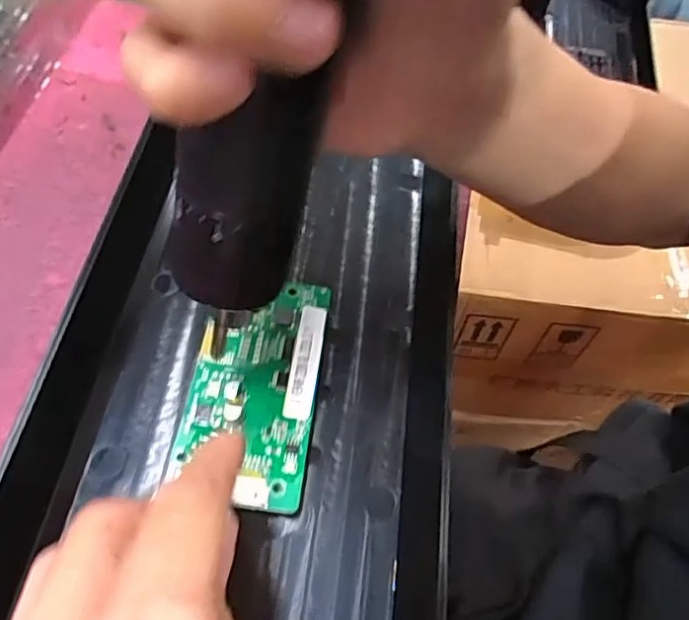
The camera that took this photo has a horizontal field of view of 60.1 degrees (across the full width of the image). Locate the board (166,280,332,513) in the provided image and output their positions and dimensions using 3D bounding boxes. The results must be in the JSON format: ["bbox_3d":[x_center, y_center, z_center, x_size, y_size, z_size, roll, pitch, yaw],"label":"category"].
[{"bbox_3d":[-0.035,0.028,0.231,0.048,0.009,0.092,8,55,0],"label":"board"}]

